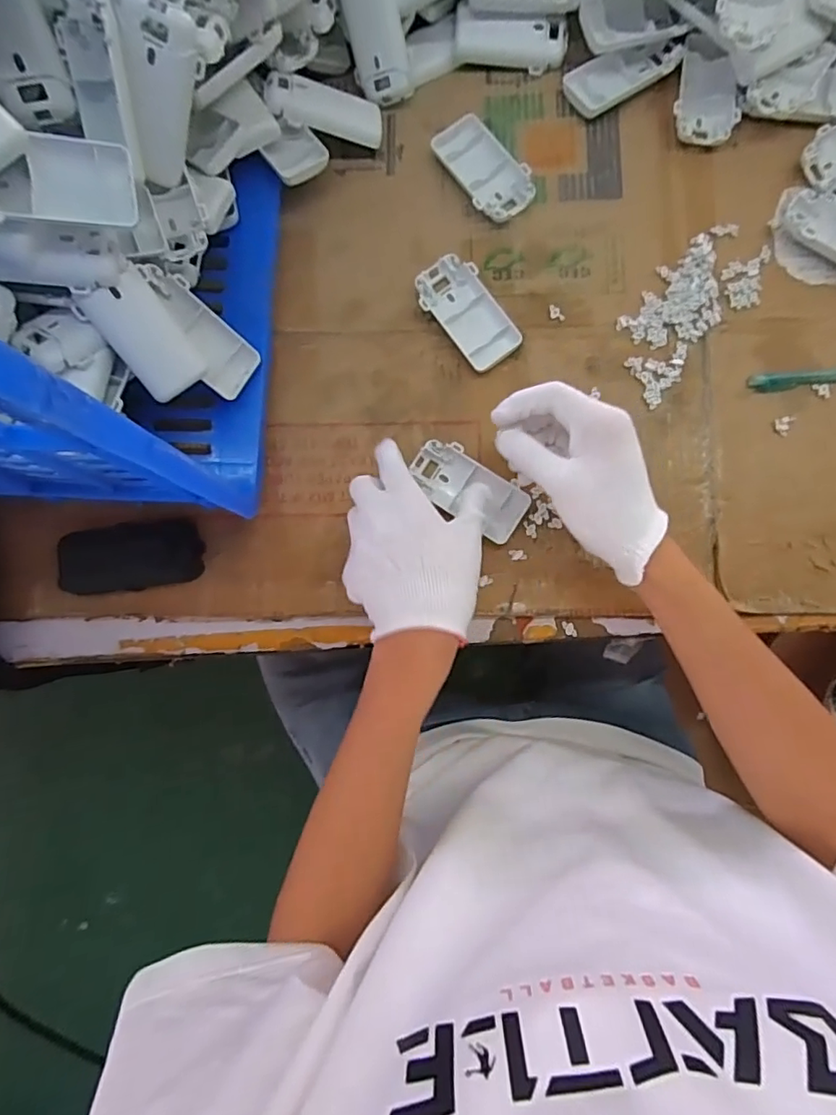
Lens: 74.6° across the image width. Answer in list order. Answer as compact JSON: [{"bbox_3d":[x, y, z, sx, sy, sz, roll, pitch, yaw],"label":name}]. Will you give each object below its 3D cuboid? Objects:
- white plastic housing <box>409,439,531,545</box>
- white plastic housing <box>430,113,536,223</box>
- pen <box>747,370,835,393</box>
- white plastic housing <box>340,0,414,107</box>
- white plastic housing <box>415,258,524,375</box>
[{"bbox_3d":[0.040,-0.054,0.436,0.095,0.015,0.045,36,91,7],"label":"white plastic housing"},{"bbox_3d":[0.055,-0.326,0.461,0.049,0.013,0.094,-39,84,-3],"label":"white plastic housing"},{"bbox_3d":[0.327,-0.143,0.433,0.123,0.008,0.014,-4,83,1],"label":"pen"},{"bbox_3d":[-0.035,-0.431,0.447,0.043,0.017,0.095,-16,125,4],"label":"white plastic housing"},{"bbox_3d":[0.040,-0.200,0.452,0.050,0.015,0.095,-33,84,-2],"label":"white plastic housing"}]

